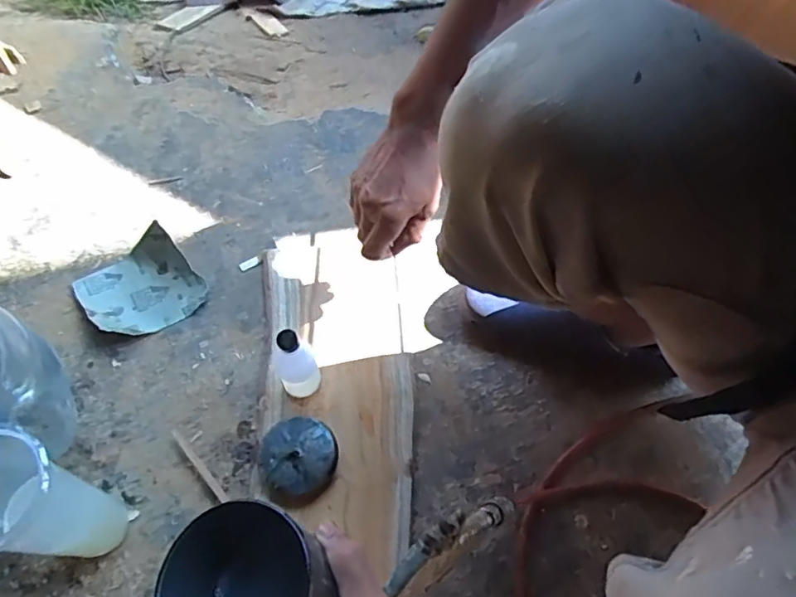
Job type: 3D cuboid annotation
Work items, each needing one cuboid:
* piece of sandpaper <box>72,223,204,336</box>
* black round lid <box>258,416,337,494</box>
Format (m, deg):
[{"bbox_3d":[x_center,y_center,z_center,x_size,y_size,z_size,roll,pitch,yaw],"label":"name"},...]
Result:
[{"bbox_3d":[-0.319,-0.020,0.698,0.125,0.045,0.131,-40,66,-20],"label":"piece of sandpaper"},{"bbox_3d":[-0.102,0.163,0.590,0.075,0.027,0.073,0,59,1],"label":"black round lid"}]

